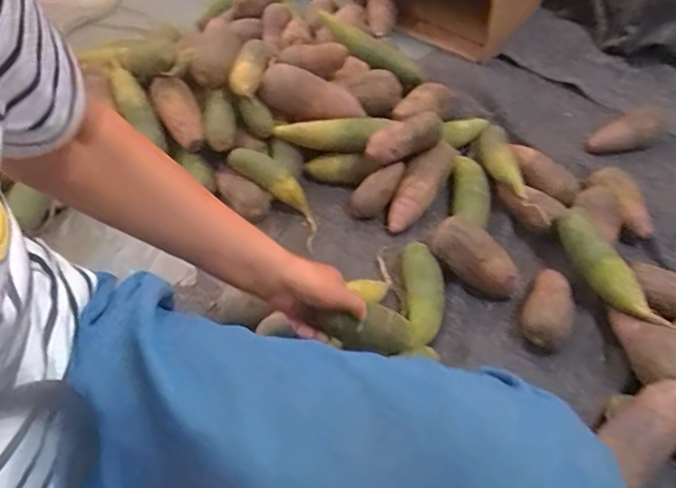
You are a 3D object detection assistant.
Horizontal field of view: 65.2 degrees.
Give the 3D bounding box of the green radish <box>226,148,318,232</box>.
[{"bbox_3d":[-0.102,-0.103,0.876,0.181,0.043,0.046,38,58,4],"label":"green radish"}]

